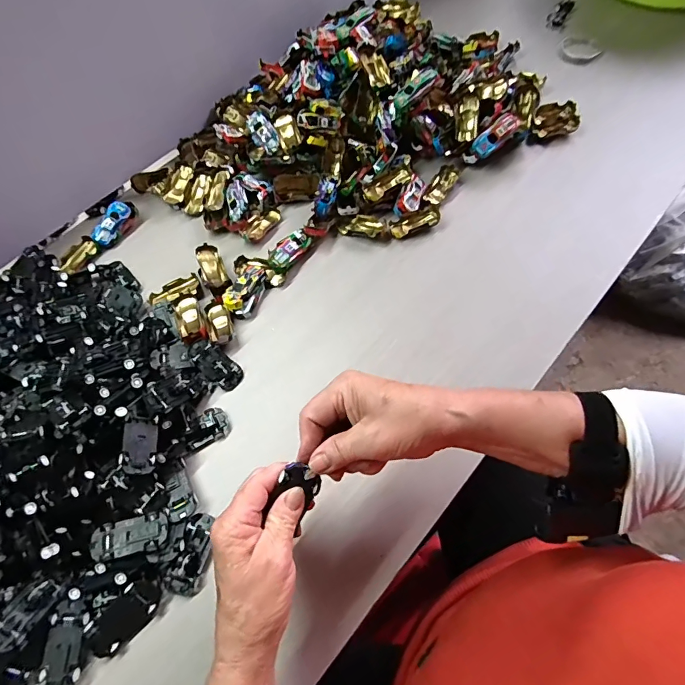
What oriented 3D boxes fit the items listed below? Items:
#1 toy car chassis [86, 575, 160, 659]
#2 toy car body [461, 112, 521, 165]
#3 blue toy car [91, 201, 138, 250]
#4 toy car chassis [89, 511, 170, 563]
[{"bbox_3d":[-0.183,0.230,0.367,0.062,0.015,0.029,-41,69,-16],"label":"toy car chassis"},{"bbox_3d":[0.195,-0.267,0.572,0.078,0.018,0.030,-38,65,16],"label":"toy car body"},{"bbox_3d":[-0.307,-0.160,0.588,0.027,0.026,0.069,25,67,17],"label":"blue toy car"},{"bbox_3d":[-0.187,0.172,0.387,0.062,0.015,0.030,-15,62,-2],"label":"toy car chassis"}]

